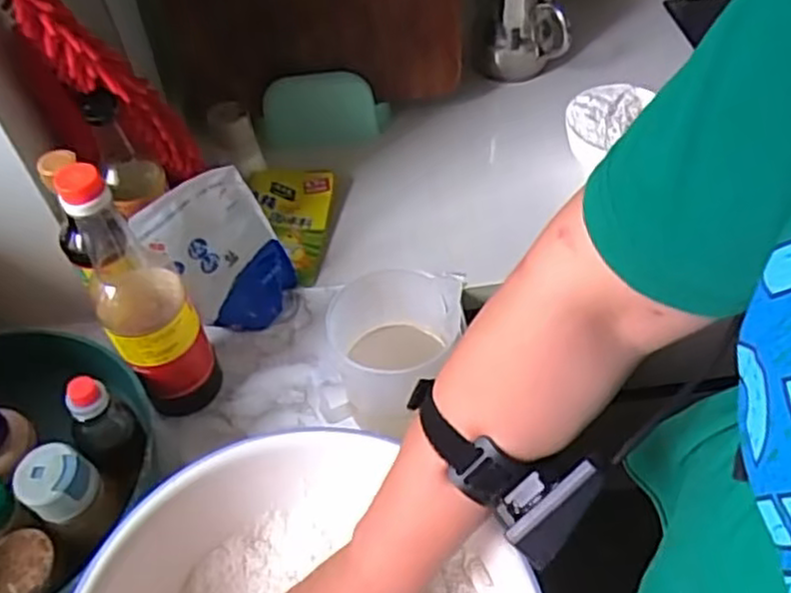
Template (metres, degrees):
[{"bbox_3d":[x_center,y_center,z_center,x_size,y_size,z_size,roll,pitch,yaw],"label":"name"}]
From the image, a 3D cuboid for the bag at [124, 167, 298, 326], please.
[{"bbox_3d":[-0.171,-0.036,0.717,0.130,0.181,0.045,-27,54,-17],"label":"bag"}]

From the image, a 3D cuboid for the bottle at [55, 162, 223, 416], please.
[{"bbox_3d":[-0.222,0.001,0.623,0.072,0.284,0.079,-28,55,-18],"label":"bottle"}]

